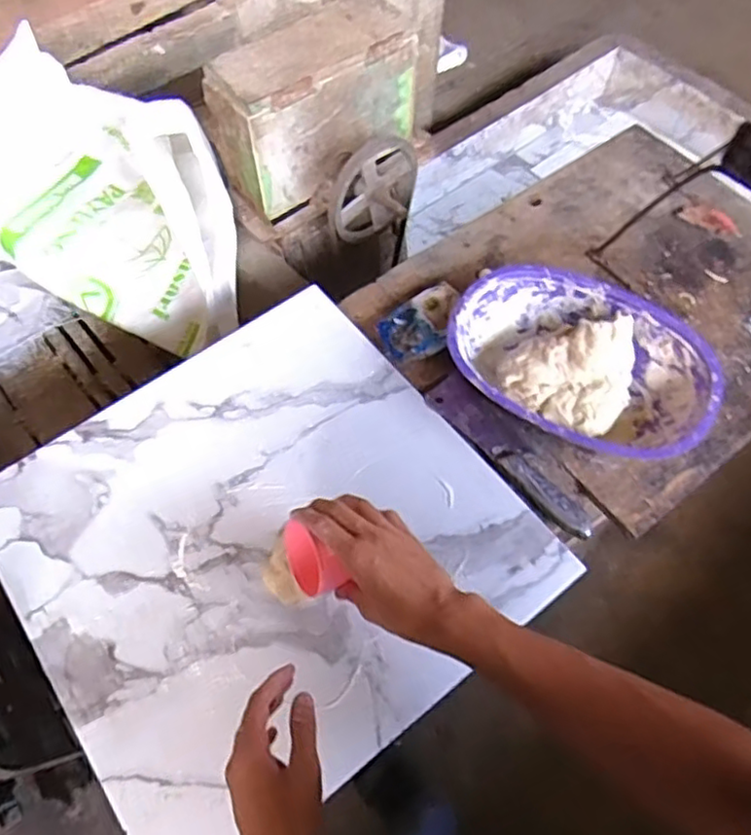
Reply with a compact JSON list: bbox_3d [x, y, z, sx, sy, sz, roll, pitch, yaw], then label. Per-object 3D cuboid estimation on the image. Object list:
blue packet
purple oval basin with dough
[{"bbox_3d":[0.063,-0.121,0.834,0.113,0.019,0.085,-23,60,-14],"label":"blue packet"},{"bbox_3d":[0.244,-0.056,0.781,0.317,0.087,0.217,30,66,17],"label":"purple oval basin with dough"}]

